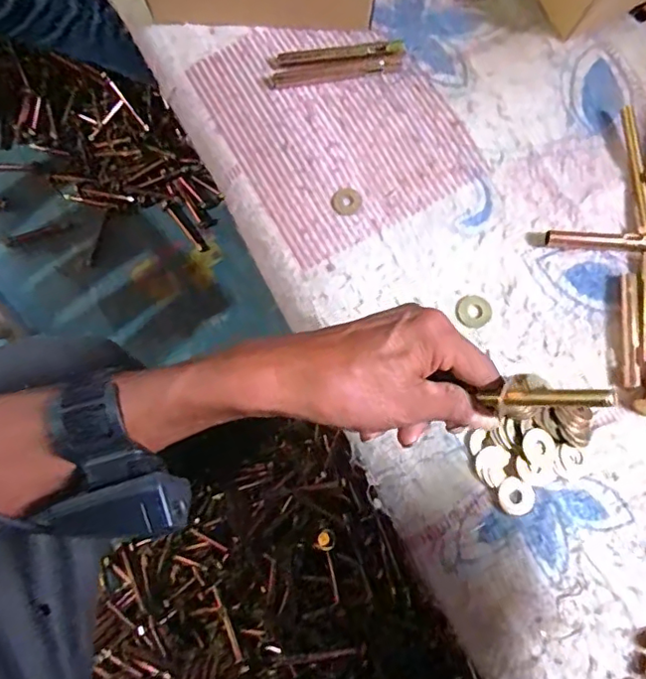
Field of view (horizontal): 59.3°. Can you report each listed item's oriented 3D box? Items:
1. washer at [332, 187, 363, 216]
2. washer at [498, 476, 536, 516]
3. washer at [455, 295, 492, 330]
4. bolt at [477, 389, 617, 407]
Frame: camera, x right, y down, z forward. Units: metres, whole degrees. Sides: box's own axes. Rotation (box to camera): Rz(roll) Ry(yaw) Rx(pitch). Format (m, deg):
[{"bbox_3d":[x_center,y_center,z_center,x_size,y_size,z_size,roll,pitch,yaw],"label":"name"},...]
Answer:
[{"bbox_3d":[0.018,-0.105,0.429,0.024,0.004,0.022,0,74,-2],"label":"washer"},{"bbox_3d":[0.128,0.105,0.378,0.025,0.004,0.023,0,74,-2],"label":"washer"},{"bbox_3d":[0.111,-0.021,0.415,0.025,0.005,0.025,0,74,-2],"label":"washer"},{"bbox_3d":[0.118,0.032,0.306,0.071,0.007,0.008,-6,69,41],"label":"bolt"}]

